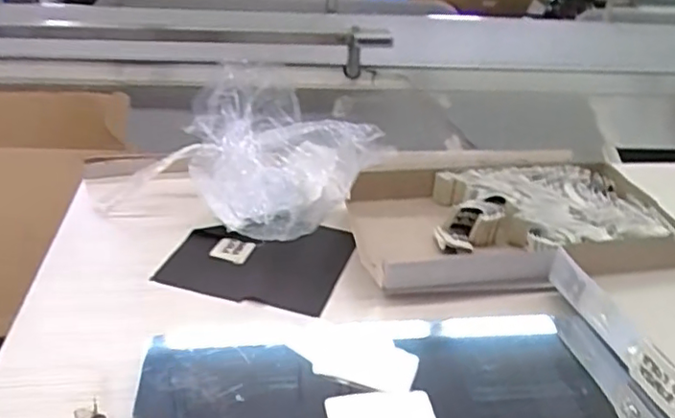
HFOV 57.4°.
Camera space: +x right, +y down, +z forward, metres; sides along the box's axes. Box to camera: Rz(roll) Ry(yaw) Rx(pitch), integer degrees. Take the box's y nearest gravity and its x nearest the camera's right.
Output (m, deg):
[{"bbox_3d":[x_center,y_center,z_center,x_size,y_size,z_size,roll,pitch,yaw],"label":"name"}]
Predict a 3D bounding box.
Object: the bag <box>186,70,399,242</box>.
[{"bbox_3d":[-0.071,-0.051,0.673,0.162,0.107,0.213,-20,39,-31],"label":"bag"}]

